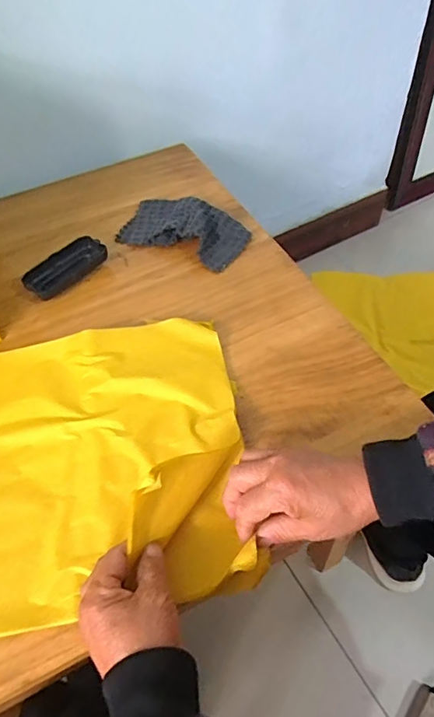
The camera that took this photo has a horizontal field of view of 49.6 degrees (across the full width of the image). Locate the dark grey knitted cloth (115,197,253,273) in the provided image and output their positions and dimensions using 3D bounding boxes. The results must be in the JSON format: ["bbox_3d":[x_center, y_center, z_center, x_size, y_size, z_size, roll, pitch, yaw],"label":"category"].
[{"bbox_3d":[-0.043,-0.187,0.656,0.177,0.035,0.102,20,57,18],"label":"dark grey knitted cloth"}]

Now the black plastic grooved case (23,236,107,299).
[{"bbox_3d":[-0.200,-0.120,0.619,0.045,0.022,0.108,35,62,26],"label":"black plastic grooved case"}]

